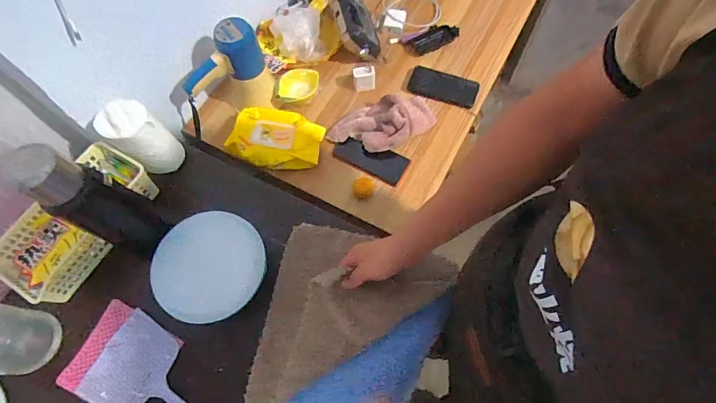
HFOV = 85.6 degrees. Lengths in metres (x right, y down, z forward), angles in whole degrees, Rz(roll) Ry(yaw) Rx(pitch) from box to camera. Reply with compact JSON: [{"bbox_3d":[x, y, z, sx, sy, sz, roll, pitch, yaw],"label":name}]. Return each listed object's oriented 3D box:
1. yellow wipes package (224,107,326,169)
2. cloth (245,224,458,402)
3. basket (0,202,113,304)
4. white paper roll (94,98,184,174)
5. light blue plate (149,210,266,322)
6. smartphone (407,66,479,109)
[{"bbox_3d":[-0.179,-0.140,0.862,0.198,0.053,0.143,10,66,7],"label":"yellow wipes package"},{"bbox_3d":[-0.006,0.198,0.604,0.282,0.035,0.300,11,66,8],"label":"cloth"},{"bbox_3d":[-0.527,0.090,0.665,0.137,0.062,0.136,23,69,12],"label":"basket"},{"bbox_3d":[-0.397,-0.118,0.712,0.095,0.126,0.085,21,68,12],"label":"white paper roll"},{"bbox_3d":[-0.241,0.103,0.630,0.169,0.012,0.172,5,67,-11],"label":"light blue plate"},{"bbox_3d":[0.205,-0.278,0.933,0.163,0.008,0.091,17,67,10],"label":"smartphone"}]

